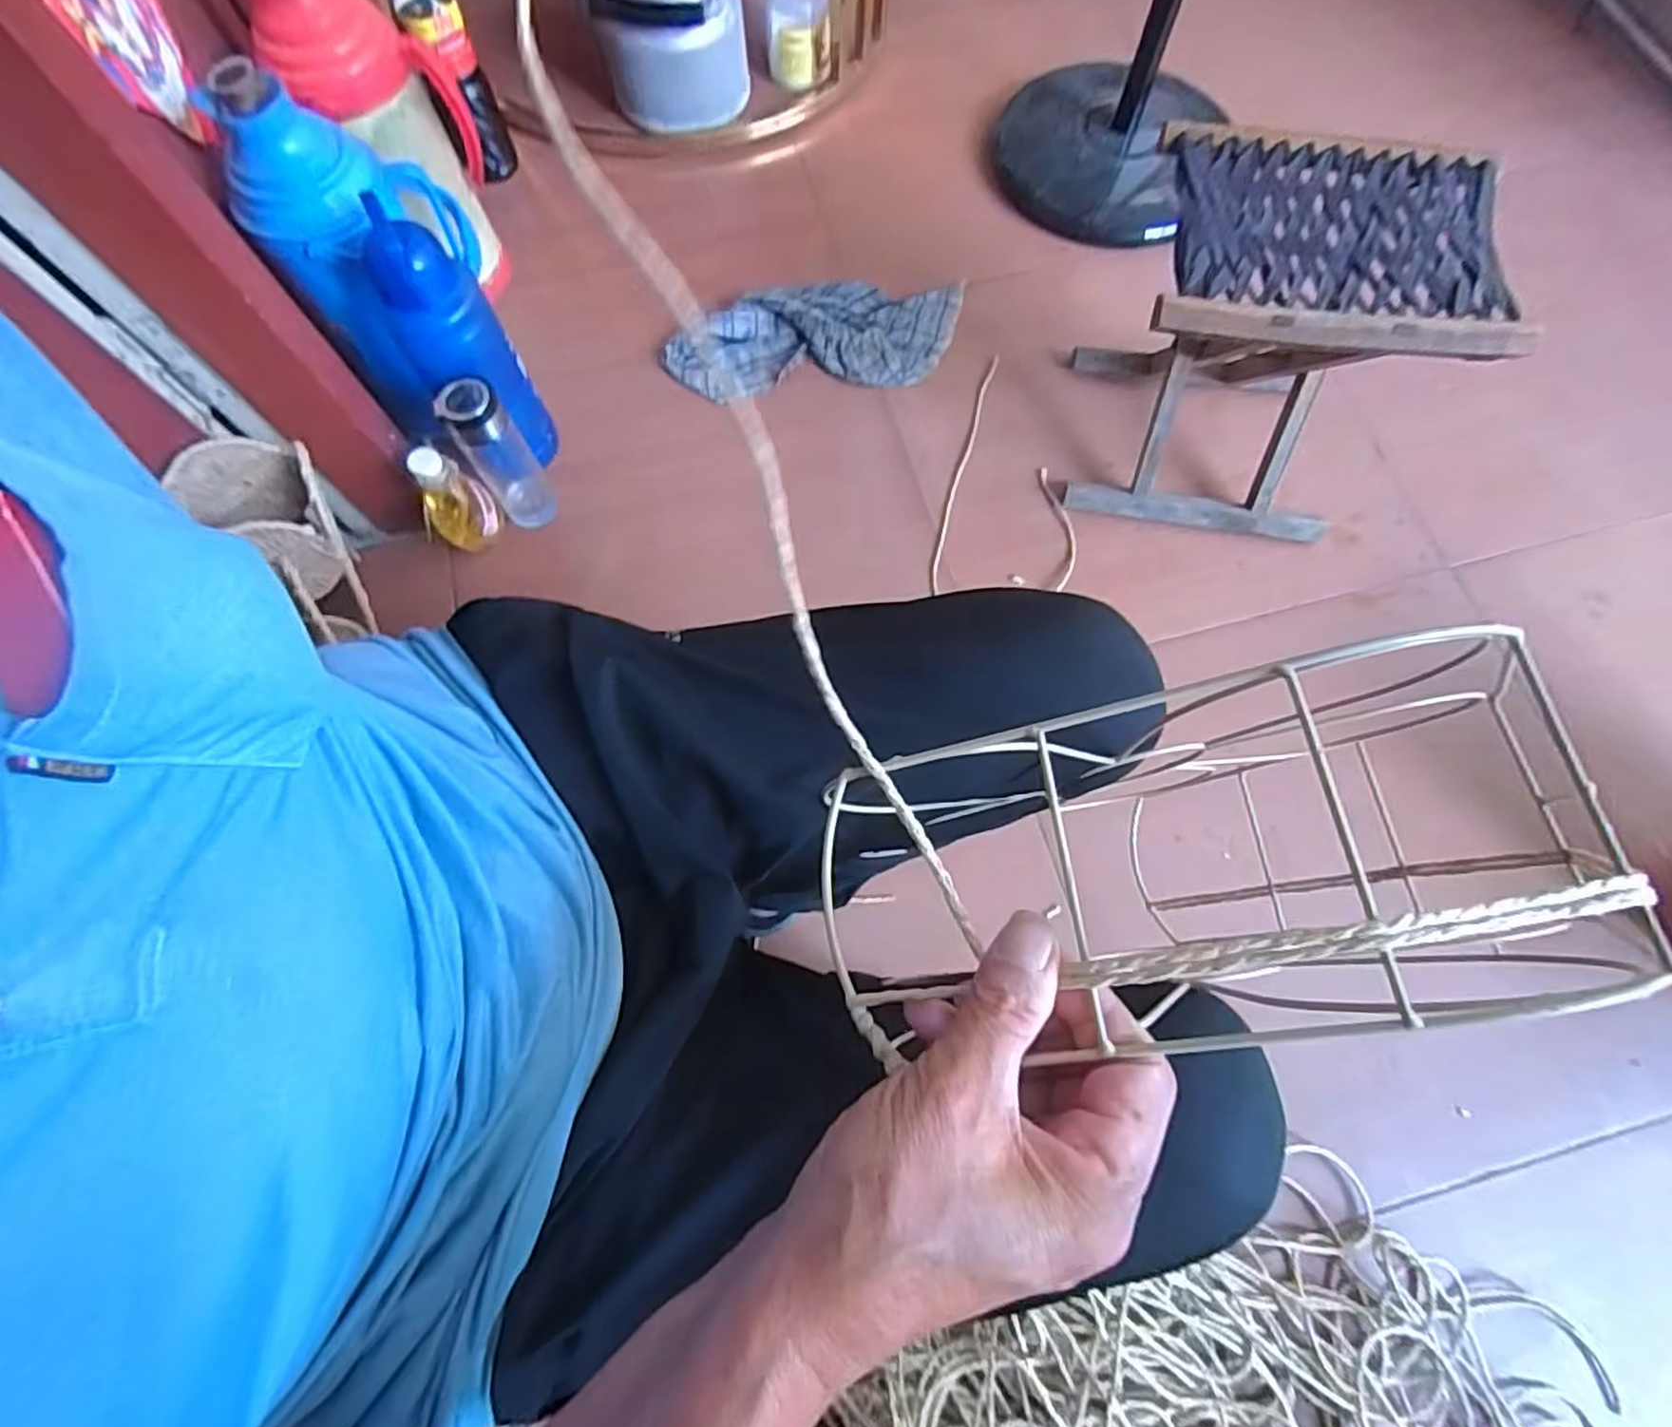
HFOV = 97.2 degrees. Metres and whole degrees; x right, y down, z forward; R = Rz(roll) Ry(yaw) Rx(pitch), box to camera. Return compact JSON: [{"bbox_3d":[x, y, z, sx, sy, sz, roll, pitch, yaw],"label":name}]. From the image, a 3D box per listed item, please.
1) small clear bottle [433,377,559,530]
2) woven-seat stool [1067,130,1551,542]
[{"bbox_3d":[-0.394,-0.301,0.865,0.063,0.212,0.059,0,70,0],"label":"small clear bottle"},{"bbox_3d":[0.459,-0.392,0.817,0.297,0.310,0.237,11,70,4],"label":"woven-seat stool"}]

